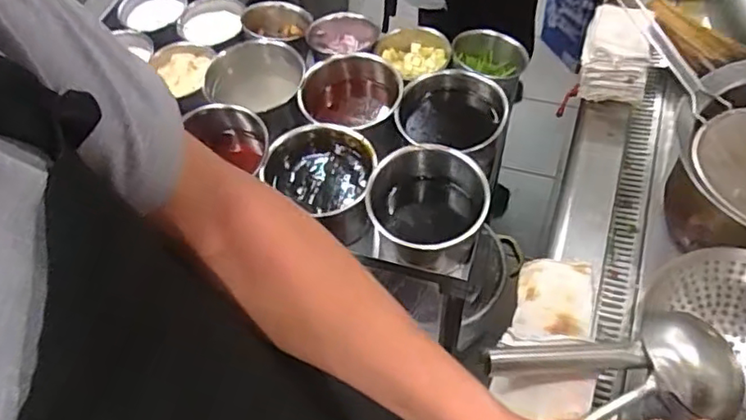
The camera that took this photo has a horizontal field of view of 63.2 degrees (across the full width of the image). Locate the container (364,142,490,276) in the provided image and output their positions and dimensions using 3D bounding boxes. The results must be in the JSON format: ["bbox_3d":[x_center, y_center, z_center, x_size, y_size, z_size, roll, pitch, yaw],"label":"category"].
[{"bbox_3d":[0.074,0.013,0.854,0.158,0.142,0.157,3,58,6],"label":"container"}]

